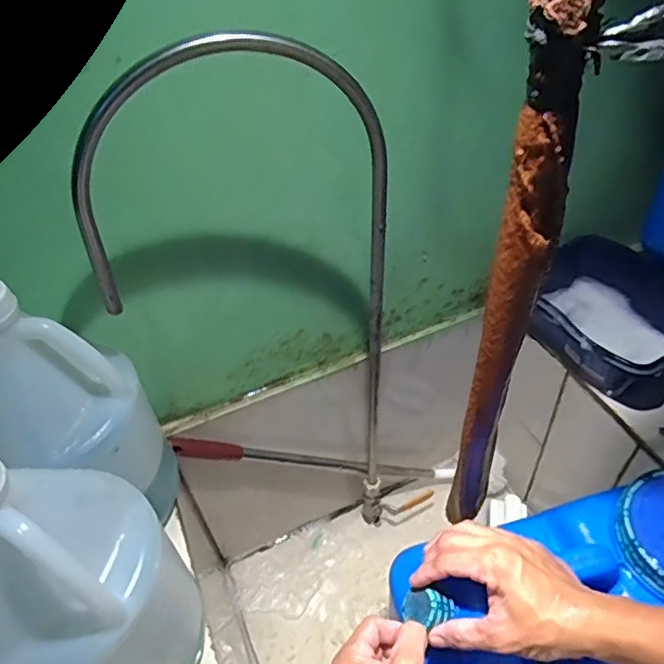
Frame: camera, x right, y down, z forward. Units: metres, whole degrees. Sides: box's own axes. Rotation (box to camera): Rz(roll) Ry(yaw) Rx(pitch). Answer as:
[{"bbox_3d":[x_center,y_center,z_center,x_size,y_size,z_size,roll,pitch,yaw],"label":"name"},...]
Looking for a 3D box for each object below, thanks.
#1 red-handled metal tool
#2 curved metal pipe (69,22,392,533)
[{"bbox_3d":[0.005,0.190,0.824,0.517,0.031,0.024,17,31,-39],"label":"red-handled metal tool"},{"bbox_3d":[-0.057,0.033,0.578,0.242,0.621,0.025,-20,47,-13],"label":"curved metal pipe"}]

